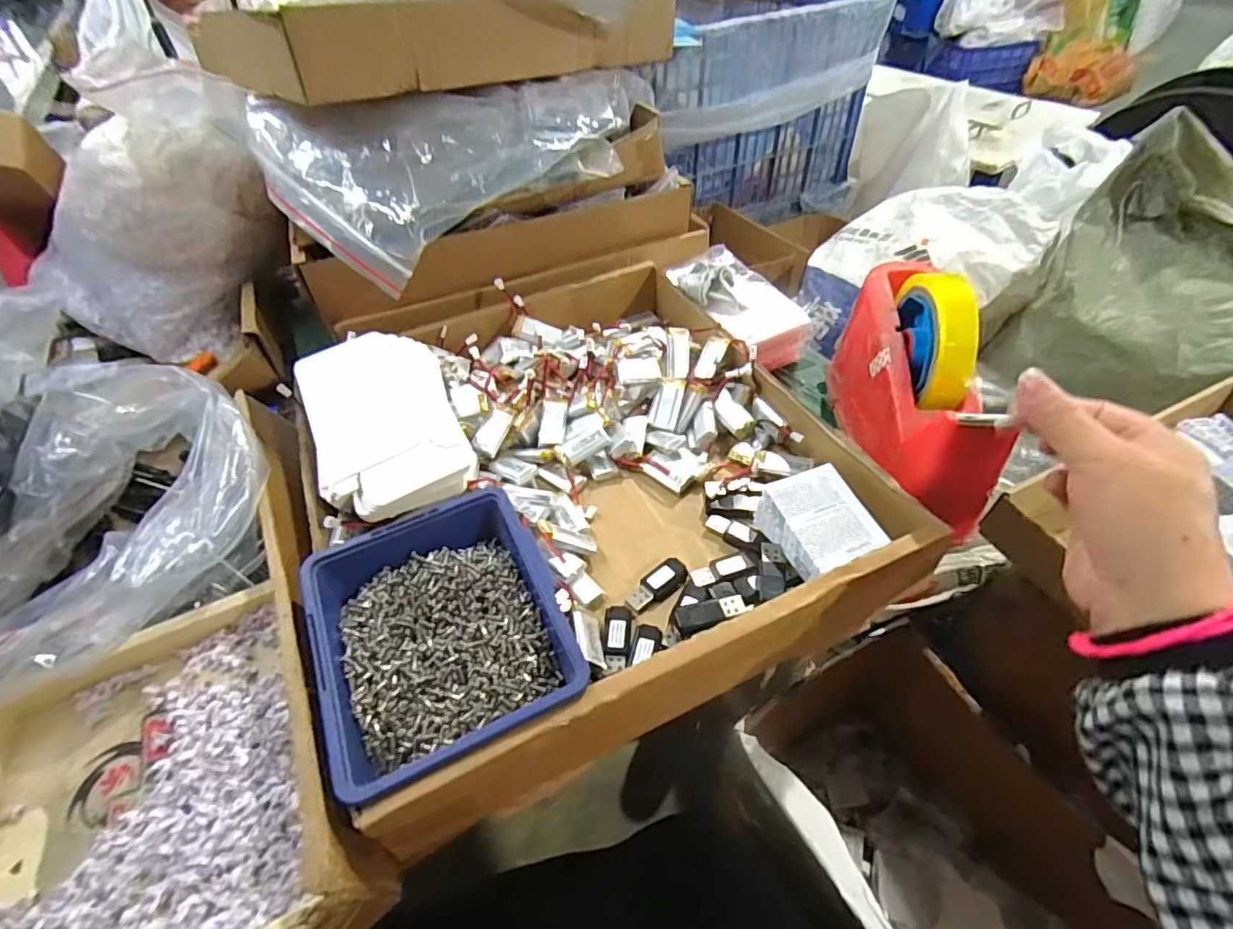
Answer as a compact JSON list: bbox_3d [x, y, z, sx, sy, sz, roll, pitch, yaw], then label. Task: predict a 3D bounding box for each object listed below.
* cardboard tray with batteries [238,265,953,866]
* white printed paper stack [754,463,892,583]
[{"bbox_3d":[-0.046,-0.007,0.419,0.365,0.074,0.403,-23,50,-17],"label":"cardboard tray with batteries"},{"bbox_3d":[0.132,0.041,0.373,0.057,0.036,0.064,-20,49,-15],"label":"white printed paper stack"}]

